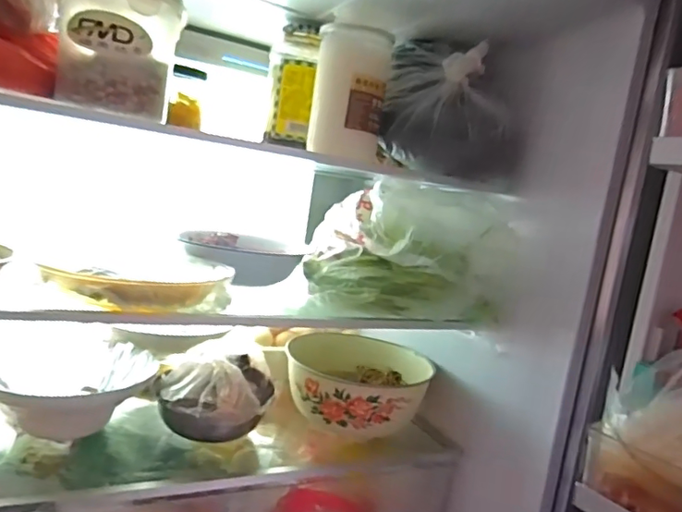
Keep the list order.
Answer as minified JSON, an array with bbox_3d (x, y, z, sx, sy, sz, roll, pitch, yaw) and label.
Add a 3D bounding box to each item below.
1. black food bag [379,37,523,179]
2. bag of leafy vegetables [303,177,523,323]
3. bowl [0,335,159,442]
[{"bbox_3d":[0.129,-0.177,0.635,0.169,0.156,0.098,11,9,24],"label":"black food bag"},{"bbox_3d":[0.083,-0.008,0.641,0.235,0.150,0.166,8,8,2],"label":"bag of leafy vegetables"},{"bbox_3d":[-0.287,0.149,0.605,0.145,0.074,0.180,7,8,-9],"label":"bowl"}]

